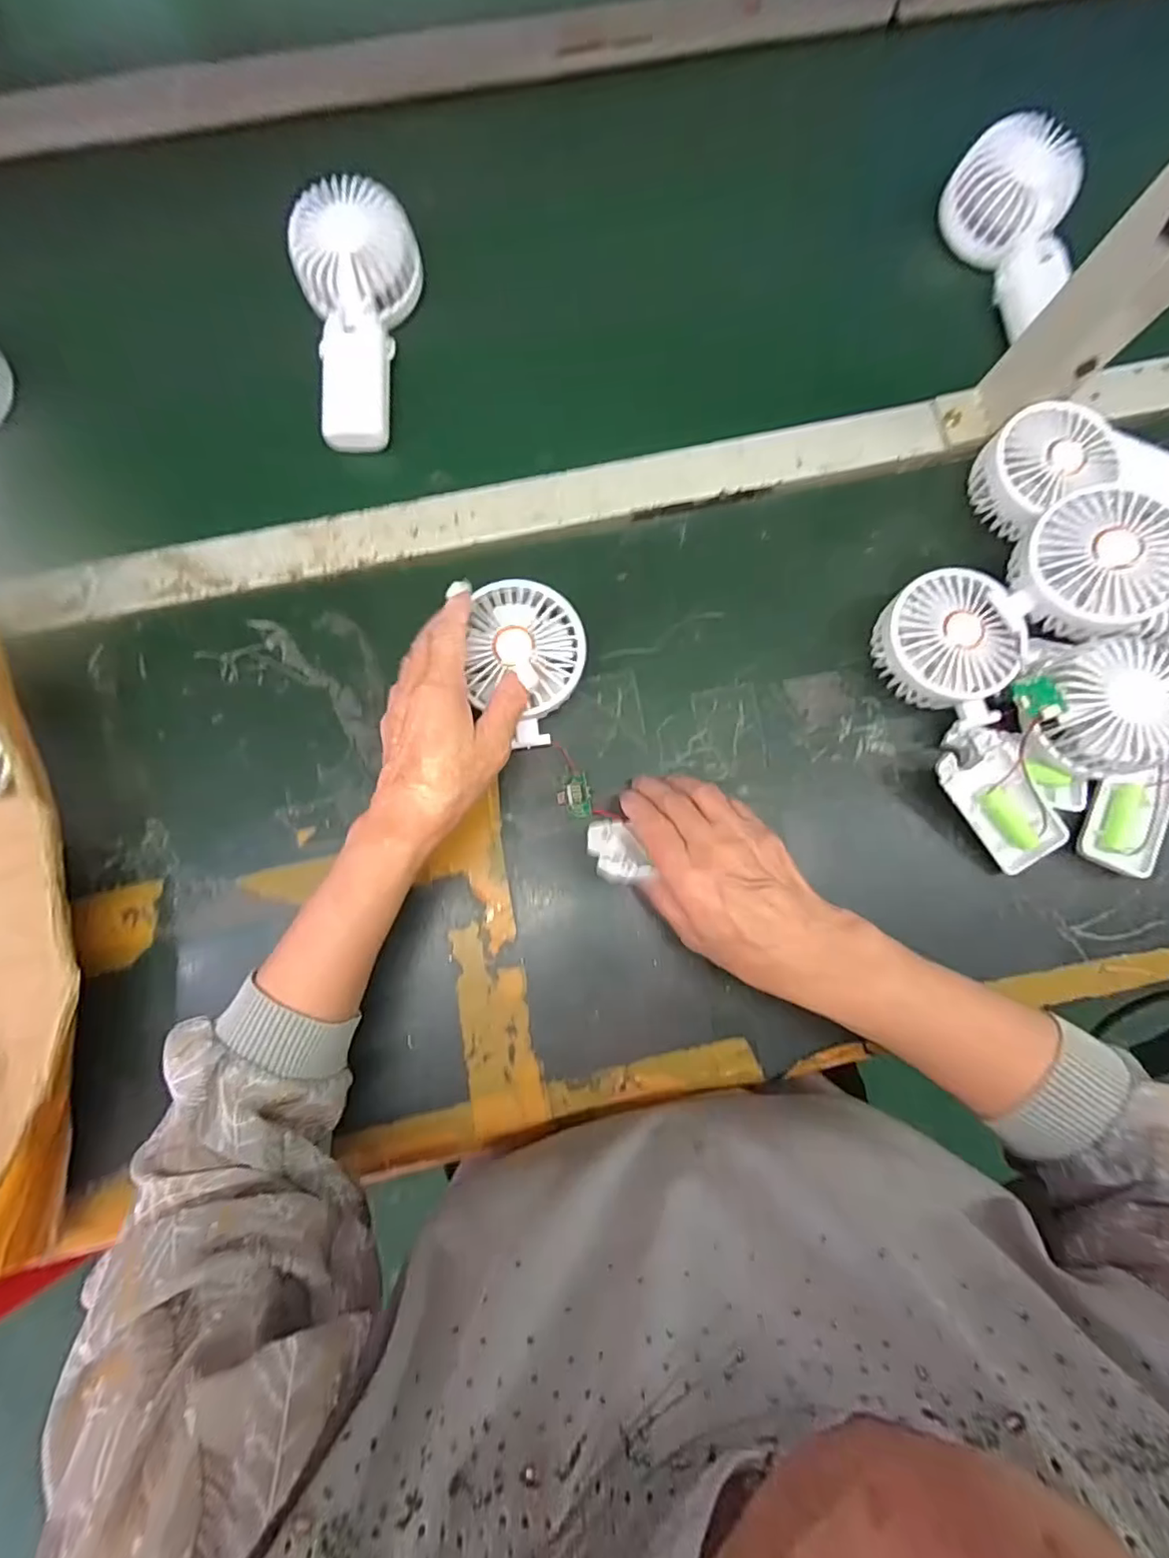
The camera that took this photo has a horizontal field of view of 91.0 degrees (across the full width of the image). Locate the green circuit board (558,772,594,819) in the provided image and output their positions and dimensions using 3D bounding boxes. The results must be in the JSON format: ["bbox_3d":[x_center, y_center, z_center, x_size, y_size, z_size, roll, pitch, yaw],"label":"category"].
[{"bbox_3d":[-0.006,0.011,0.383,0.023,0.021,0.030,-5,84,-2],"label":"green circuit board"}]

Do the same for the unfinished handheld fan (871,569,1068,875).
[{"bbox_3d":[0.264,-0.040,0.388,0.083,0.045,0.197,-20,84,-4],"label":"unfinished handheld fan"}]

